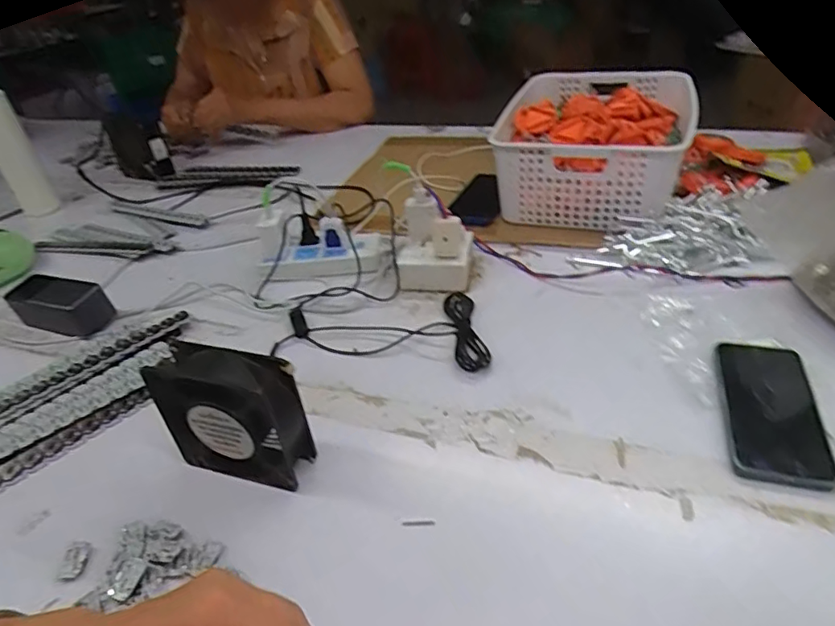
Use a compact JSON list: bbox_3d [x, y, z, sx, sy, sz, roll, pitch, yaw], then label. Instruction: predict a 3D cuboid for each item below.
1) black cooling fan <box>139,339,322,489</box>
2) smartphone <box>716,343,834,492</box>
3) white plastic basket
[{"bbox_3d":[-0.153,0.087,0.464,0.112,0.117,0.041,7,37,19],"label":"black cooling fan"},{"bbox_3d":[0.310,0.081,0.487,0.074,0.007,0.167,7,39,18],"label":"smartphone"},{"bbox_3d":[0.276,-0.268,0.873,0.261,0.117,0.379,7,38,19],"label":"white plastic basket"}]

